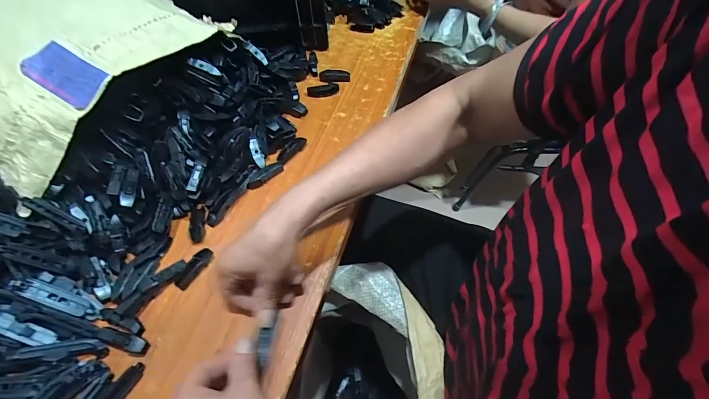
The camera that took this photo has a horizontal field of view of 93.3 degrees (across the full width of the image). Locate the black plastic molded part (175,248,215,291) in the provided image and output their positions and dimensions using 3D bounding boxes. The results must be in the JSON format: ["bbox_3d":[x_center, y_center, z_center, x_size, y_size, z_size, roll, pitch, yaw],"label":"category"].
[{"bbox_3d":[-0.193,0.084,0.405,0.015,0.013,0.054,27,62,15],"label":"black plastic molded part"}]

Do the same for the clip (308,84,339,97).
[{"bbox_3d":[-0.052,-0.183,0.562,0.052,0.012,0.019,-18,60,-9],"label":"clip"}]

